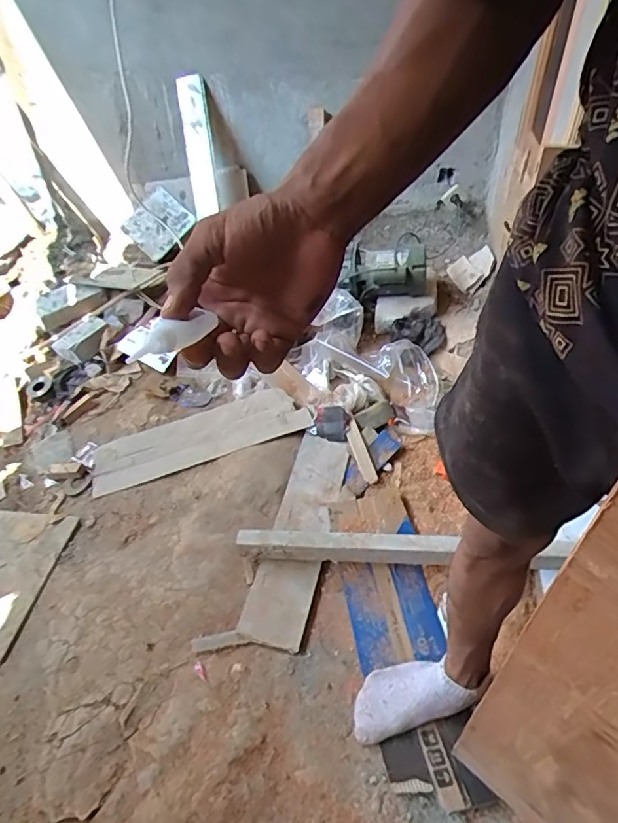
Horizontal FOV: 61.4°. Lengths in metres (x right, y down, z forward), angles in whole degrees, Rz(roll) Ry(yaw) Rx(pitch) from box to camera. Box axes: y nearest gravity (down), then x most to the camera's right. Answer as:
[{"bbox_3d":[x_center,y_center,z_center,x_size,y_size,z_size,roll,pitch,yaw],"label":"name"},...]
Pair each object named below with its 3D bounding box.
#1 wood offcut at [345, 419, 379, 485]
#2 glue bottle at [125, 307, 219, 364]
[{"bbox_3d":[0.133,0.103,1.345,0.041,0.018,0.181,-15,60,-7],"label":"wood offcut"},{"bbox_3d":[-0.088,-0.047,0.324,0.016,0.015,0.074,16,35,22],"label":"glue bottle"}]

